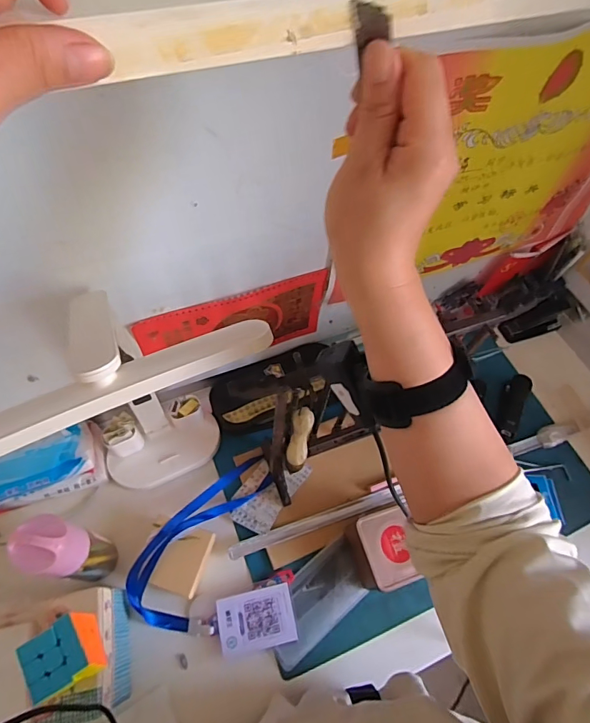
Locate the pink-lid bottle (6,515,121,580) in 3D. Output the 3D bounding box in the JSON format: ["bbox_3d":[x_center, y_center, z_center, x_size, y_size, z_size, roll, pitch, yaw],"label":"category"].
[{"bbox_3d":[-0.268,0.225,0.515,0.054,0.189,0.051,2,60,-3],"label":"pink-lid bottle"}]

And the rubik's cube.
[{"bbox_3d":[-0.229,0.294,0.439,0.060,0.058,0.058,-25,65,-17],"label":"rubik's cube"}]

